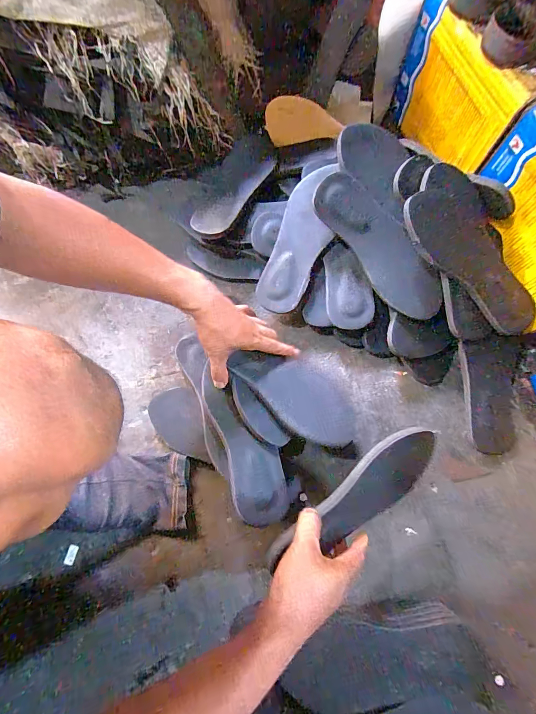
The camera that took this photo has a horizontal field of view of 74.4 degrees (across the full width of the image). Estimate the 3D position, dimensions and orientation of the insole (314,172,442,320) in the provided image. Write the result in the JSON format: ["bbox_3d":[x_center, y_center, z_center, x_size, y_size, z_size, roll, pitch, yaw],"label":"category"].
[{"bbox_3d":[0.171,-0.164,0.536,0.079,0.014,0.252,-38,96,19],"label":"insole"}]

